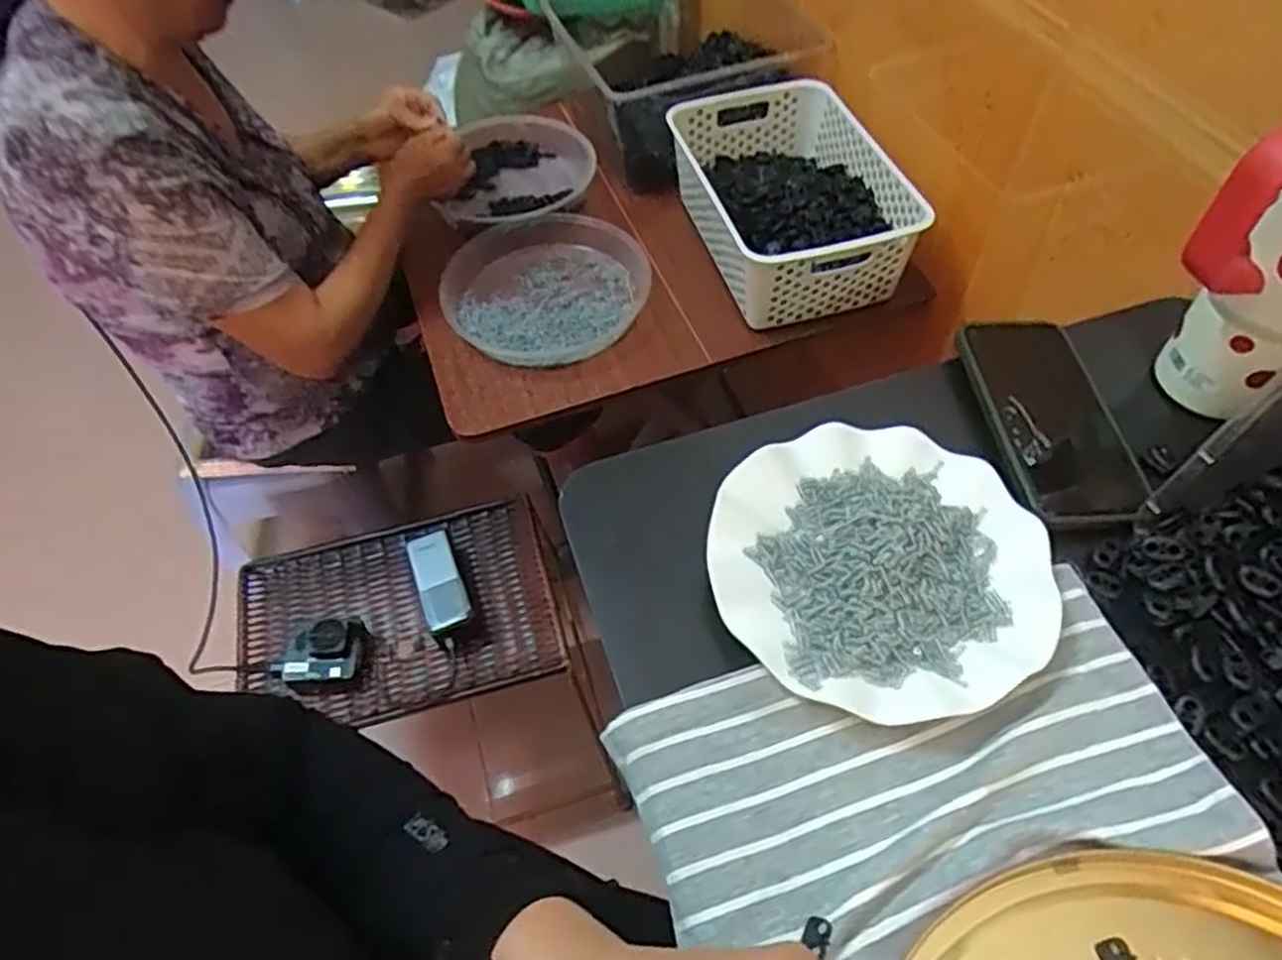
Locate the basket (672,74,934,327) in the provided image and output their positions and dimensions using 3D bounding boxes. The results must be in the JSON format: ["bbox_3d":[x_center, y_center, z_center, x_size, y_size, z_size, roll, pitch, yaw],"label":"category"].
[{"bbox_3d":[0.173,-0.330,0.900,0.214,0.096,0.313,-15,55,-7],"label":"basket"}]

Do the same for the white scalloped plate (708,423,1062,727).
[{"bbox_3d":[0.133,0.047,0.439,0.179,0.021,0.175,-2,55,3],"label":"white scalloped plate"}]

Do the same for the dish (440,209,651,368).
[{"bbox_3d":[-0.110,-0.228,0.903,0.229,0.032,0.225,-2,55,3],"label":"dish"}]

